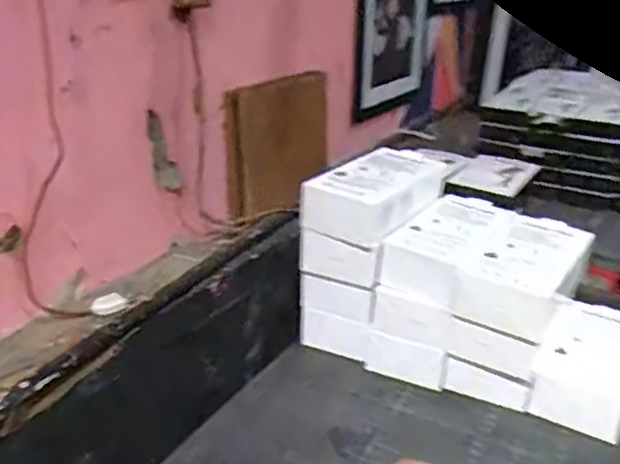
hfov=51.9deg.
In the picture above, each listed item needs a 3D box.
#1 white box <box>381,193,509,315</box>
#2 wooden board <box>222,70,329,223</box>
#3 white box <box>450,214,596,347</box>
[{"bbox_3d":[0.128,0.012,0.578,0.075,0.042,0.154,15,26,31],"label":"white box"},{"bbox_3d":[-0.054,-0.169,1.238,0.029,0.254,0.316,16,27,33],"label":"wooden board"},{"bbox_3d":[0.184,0.032,0.536,0.076,0.042,0.147,15,26,31],"label":"white box"}]

